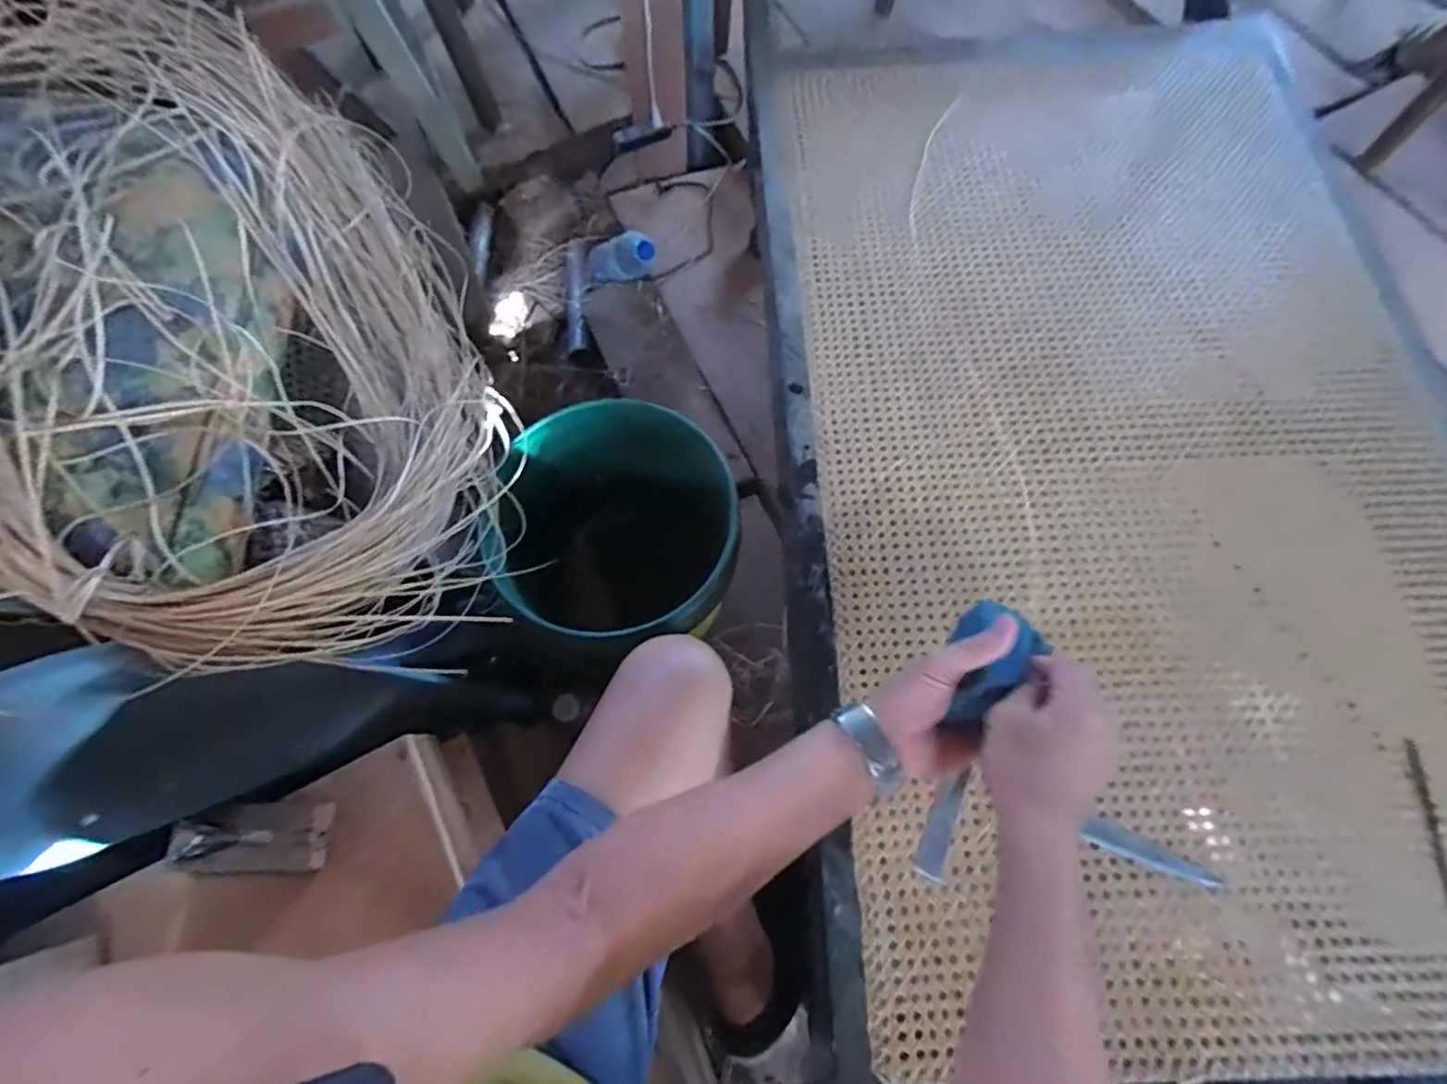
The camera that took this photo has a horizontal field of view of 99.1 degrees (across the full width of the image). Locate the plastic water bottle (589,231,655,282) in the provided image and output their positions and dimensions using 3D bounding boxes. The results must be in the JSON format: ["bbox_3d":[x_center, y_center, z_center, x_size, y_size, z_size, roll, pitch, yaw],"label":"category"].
[{"bbox_3d":[-0.197,-0.558,1.214,0.077,0.253,0.081,-7,105,-26],"label":"plastic water bottle"}]

